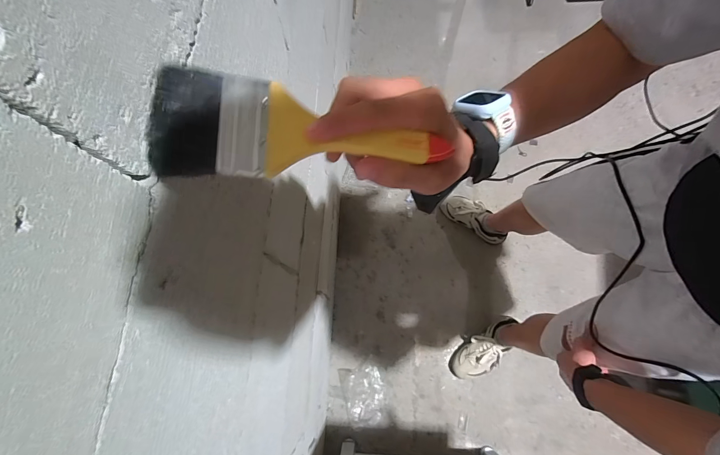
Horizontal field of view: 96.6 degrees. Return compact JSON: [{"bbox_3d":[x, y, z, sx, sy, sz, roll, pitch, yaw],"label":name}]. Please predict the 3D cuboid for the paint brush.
[{"bbox_3d":[-0.029,-0.060,0.197,0.173,0.009,0.057,-2,85,-16],"label":"paint brush"}]

